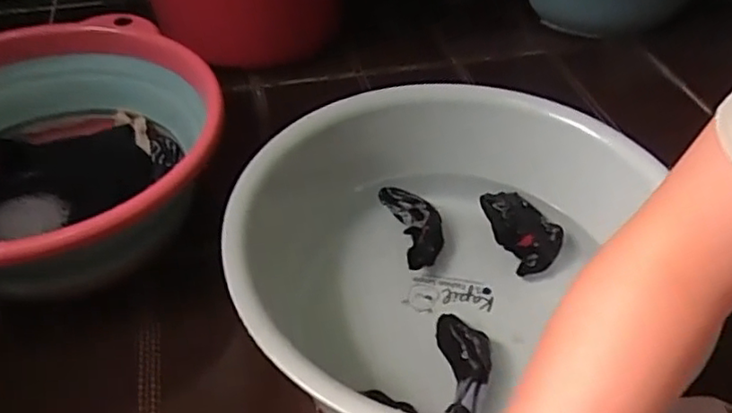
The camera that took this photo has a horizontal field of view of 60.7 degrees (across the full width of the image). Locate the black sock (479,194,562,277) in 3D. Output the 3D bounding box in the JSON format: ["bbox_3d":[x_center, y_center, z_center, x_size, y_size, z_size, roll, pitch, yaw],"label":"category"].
[{"bbox_3d":[0.161,0.024,0.646,0.057,0.031,0.100,-15,47,-16],"label":"black sock"}]

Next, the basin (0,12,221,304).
[{"bbox_3d":[-0.313,-0.044,0.627,0.324,0.128,0.312,1,45,-1],"label":"basin"}]

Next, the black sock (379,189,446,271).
[{"bbox_3d":[0.051,0.022,0.644,0.047,0.036,0.100,-12,47,-14],"label":"black sock"}]

